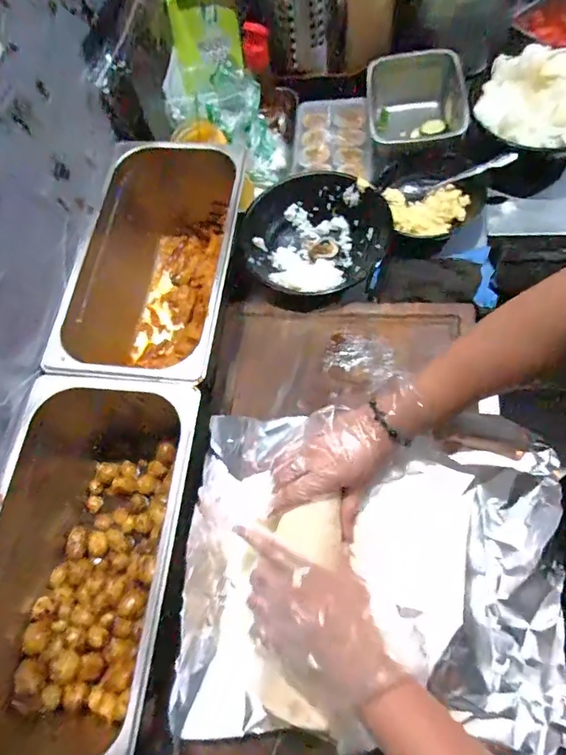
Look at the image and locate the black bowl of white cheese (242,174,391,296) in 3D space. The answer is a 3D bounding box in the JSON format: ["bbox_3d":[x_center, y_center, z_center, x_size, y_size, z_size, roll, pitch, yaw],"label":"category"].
[{"bbox_3d":[0.039,-0.184,0.639,0.190,0.053,0.190,-3,66,7],"label":"black bowl of white cheese"}]

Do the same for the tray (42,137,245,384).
[{"bbox_3d":[-0.149,-0.122,0.599,0.201,0.158,0.327,4,67,10],"label":"tray"}]

